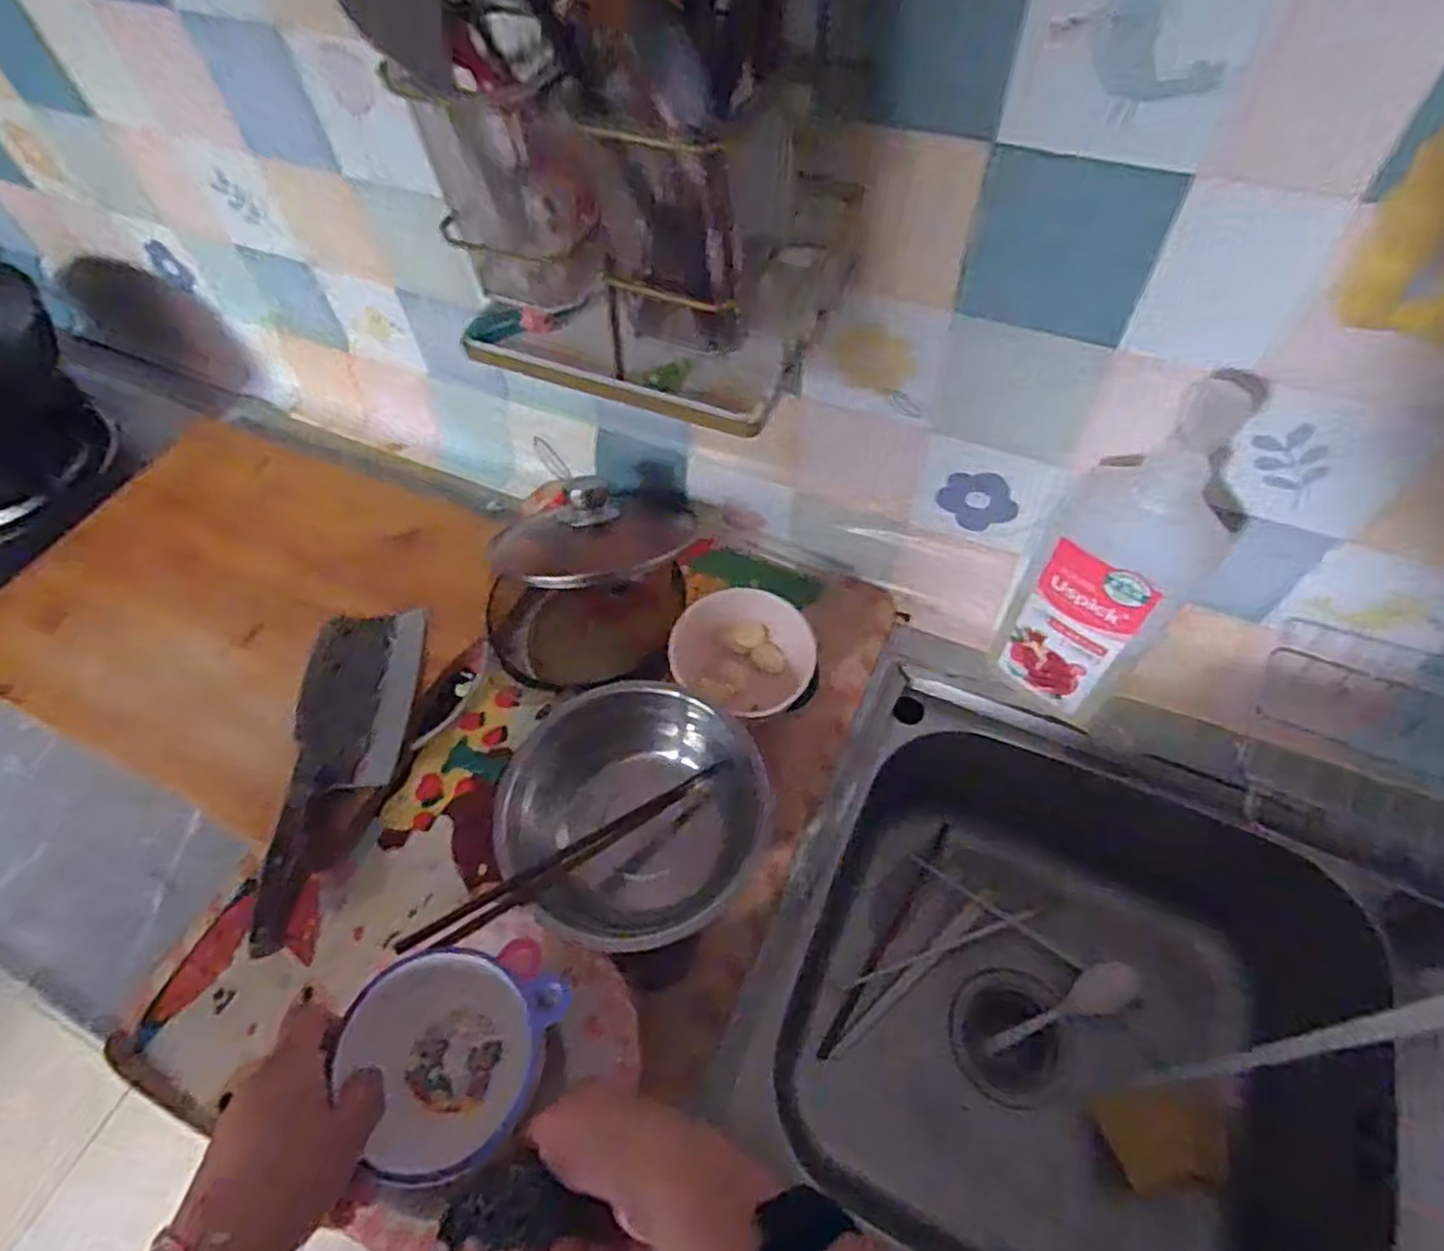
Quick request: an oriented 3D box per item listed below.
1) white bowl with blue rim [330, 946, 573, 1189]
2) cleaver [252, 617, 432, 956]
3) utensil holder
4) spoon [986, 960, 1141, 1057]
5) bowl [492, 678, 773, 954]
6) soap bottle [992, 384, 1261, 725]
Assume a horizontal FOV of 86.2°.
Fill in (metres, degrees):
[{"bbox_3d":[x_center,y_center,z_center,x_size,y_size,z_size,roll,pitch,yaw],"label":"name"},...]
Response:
[{"bbox_3d":[-0.157,0.247,0.435,0.115,0.064,0.112,-1,57,2],"label":"white bowl with blue rim"},{"bbox_3d":[-0.295,0.108,0.612,0.090,0.034,0.267,-6,57,-1],"label":"cleaver"},{"bbox_3d":[-0.039,-0.224,0.432,0.193,0.154,0.126,20,60,15],"label":"utensil holder"},{"bbox_3d":[0.309,0.347,0.703,0.151,0.025,0.038,-18,58,-8],"label":"spoon"},{"bbox_3d":[-0.066,0.139,0.555,0.182,0.080,0.164,25,62,17],"label":"bowl"},{"bbox_3d":[0.259,-0.033,0.513,0.090,0.276,0.047,37,66,23],"label":"soap bottle"}]

